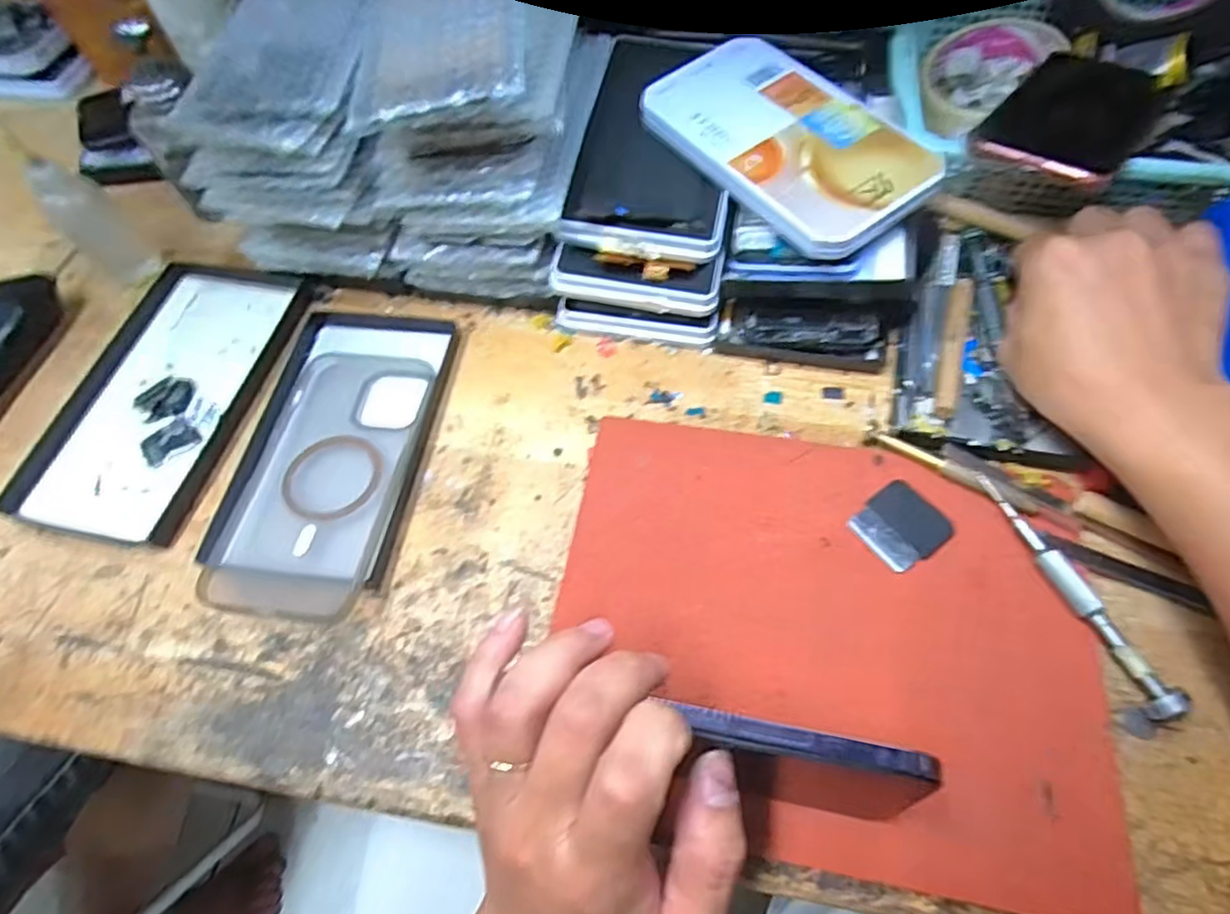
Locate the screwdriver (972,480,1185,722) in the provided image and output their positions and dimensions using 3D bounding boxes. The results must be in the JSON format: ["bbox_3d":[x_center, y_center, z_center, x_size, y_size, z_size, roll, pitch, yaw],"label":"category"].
[{"bbox_3d":[0.216,0.062,0.312,0.013,0.015,0.125,-22,62,-8],"label":"screwdriver"}]

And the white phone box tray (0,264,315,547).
[{"bbox_3d":[-0.274,-0.045,0.409,0.111,0.013,0.195,8,62,8],"label":"white phone box tray"}]

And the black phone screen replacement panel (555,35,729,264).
[{"bbox_3d":[0.030,-0.201,0.413,0.094,0.015,0.172,12,70,3],"label":"black phone screen replacement panel"}]

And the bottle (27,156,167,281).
[{"bbox_3d":[-0.347,-0.158,0.436,0.037,0.093,0.036,39,70,21],"label":"bottle"}]

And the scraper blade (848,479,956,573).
[{"bbox_3d":[0.147,0.036,0.335,0.041,0.004,0.038,-36,65,-15],"label":"scraper blade"}]

